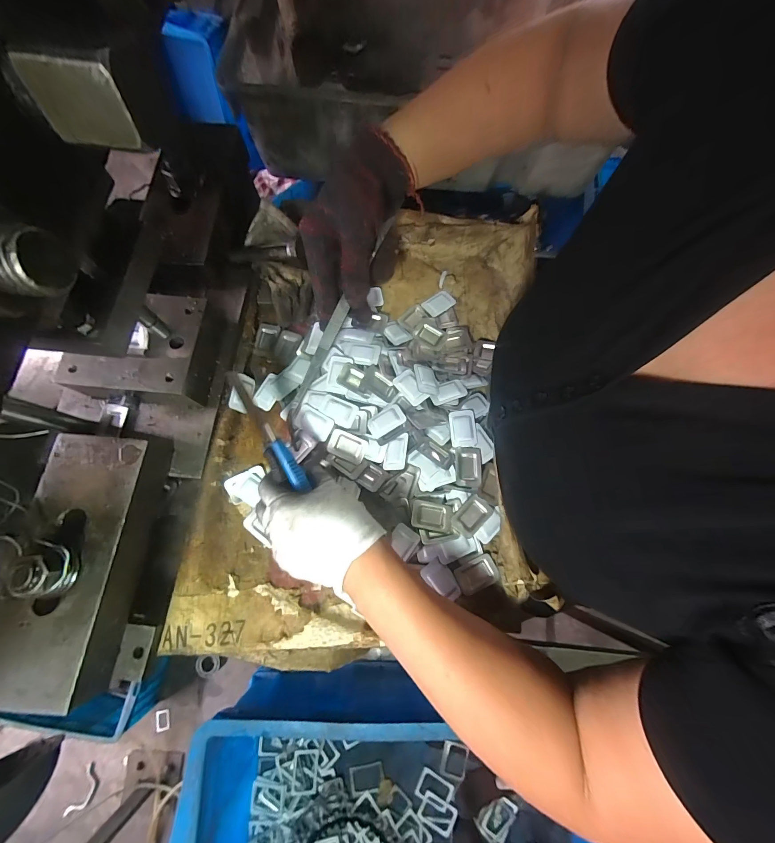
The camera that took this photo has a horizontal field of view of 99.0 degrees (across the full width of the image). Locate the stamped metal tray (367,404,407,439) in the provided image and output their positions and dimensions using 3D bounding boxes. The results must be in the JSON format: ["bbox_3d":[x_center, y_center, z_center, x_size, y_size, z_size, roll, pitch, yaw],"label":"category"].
[{"bbox_3d":[-0.001,0.000,0.357,0.042,0.004,0.025,-32,65,4],"label":"stamped metal tray"}]

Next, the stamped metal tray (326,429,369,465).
[{"bbox_3d":[-0.042,0.026,0.350,0.040,0.006,0.027,22,75,5],"label":"stamped metal tray"}]

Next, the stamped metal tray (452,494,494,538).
[{"bbox_3d":[0.085,0.095,0.332,0.026,0.008,0.040,43,78,10],"label":"stamped metal tray"}]

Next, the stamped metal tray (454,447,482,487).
[{"bbox_3d":[0.084,0.046,0.342,0.026,0.005,0.040,2,74,-1],"label":"stamped metal tray"}]

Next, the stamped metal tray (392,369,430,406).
[{"bbox_3d":[0.026,-0.037,0.359,0.024,0.008,0.040,-36,78,-10],"label":"stamped metal tray"}]

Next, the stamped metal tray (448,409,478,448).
[{"bbox_3d":[0.081,0.007,0.354,0.027,0.006,0.040,-5,74,-3],"label":"stamped metal tray"}]

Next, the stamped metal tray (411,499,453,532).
[{"bbox_3d":[0.044,0.094,0.331,0.040,0.007,0.027,8,74,1],"label":"stamped metal tray"}]

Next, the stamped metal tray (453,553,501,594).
[{"bbox_3d":[0.087,0.148,0.321,0.040,0.004,0.026,-26,68,0],"label":"stamped metal tray"}]

